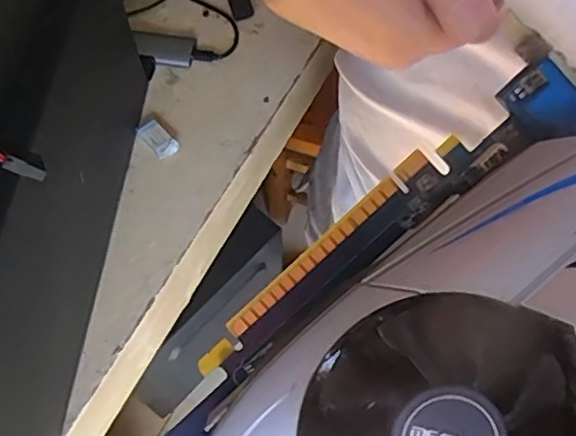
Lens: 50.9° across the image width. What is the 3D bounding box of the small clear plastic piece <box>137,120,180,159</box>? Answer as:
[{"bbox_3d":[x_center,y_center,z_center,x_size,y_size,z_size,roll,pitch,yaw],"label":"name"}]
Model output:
[{"bbox_3d":[-0.127,-0.077,0.588,0.022,0.014,0.045,-39,71,-19],"label":"small clear plastic piece"}]

